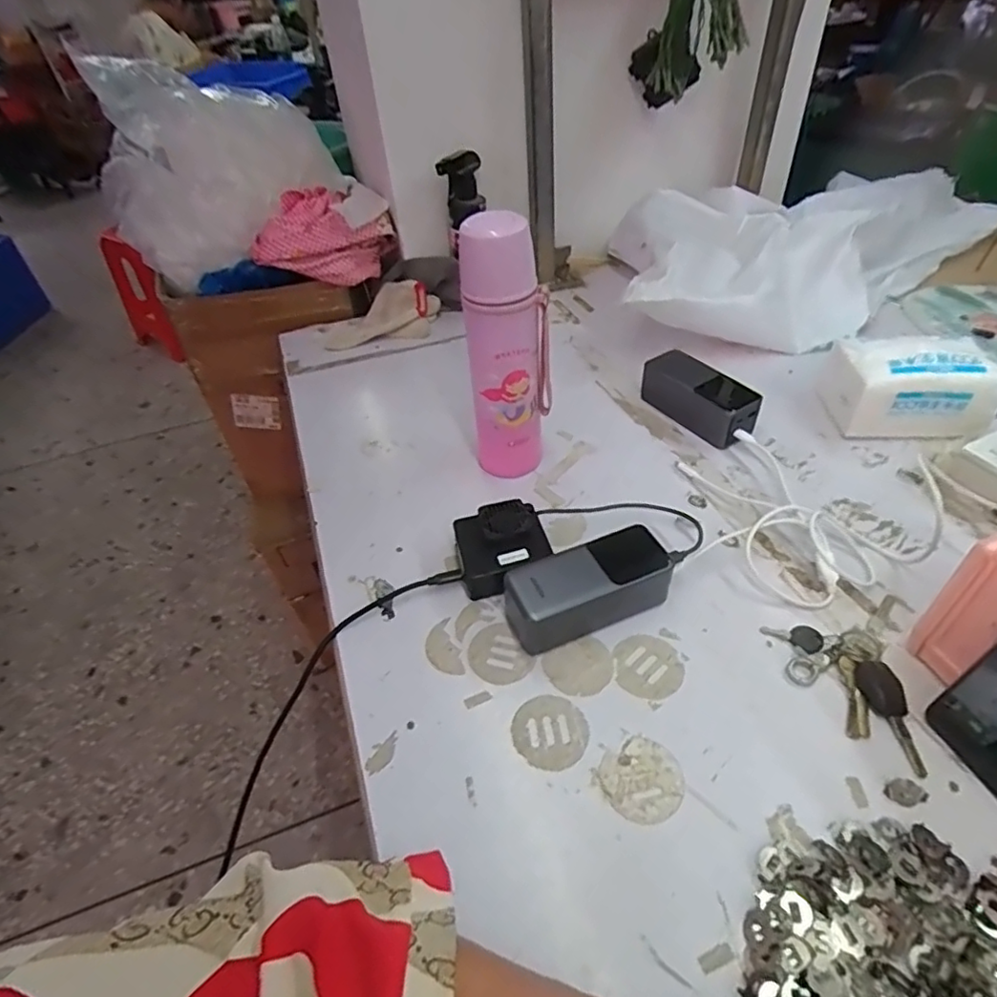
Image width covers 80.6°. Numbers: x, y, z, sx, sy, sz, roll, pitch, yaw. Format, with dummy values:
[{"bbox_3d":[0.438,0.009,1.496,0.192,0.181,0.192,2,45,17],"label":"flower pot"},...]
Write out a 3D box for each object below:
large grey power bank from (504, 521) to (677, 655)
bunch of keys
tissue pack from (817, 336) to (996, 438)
[{"bbox_3d":[0.074,0.071,0.484,0.136,0.053,0.057,-18,44,-14],"label":"large grey power bank"},{"bbox_3d":[0.260,0.132,0.429,0.064,0.017,0.125,-23,45,-19],"label":"bunch of keys"},{"bbox_3d":[0.439,-0.120,0.627,0.145,0.084,0.101,4,43,11],"label":"tissue pack"}]

